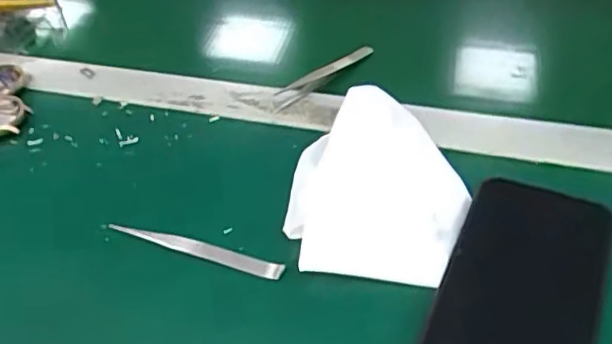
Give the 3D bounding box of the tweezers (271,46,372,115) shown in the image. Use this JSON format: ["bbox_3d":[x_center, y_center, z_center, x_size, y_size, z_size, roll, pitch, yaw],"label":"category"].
[{"bbox_3d":[0.014,-0.078,0.450,0.013,0.019,0.102,30,54,30],"label":"tweezers"}]

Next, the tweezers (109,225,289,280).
[{"bbox_3d":[-0.065,0.044,0.340,0.113,0.008,0.011,14,47,18],"label":"tweezers"}]

